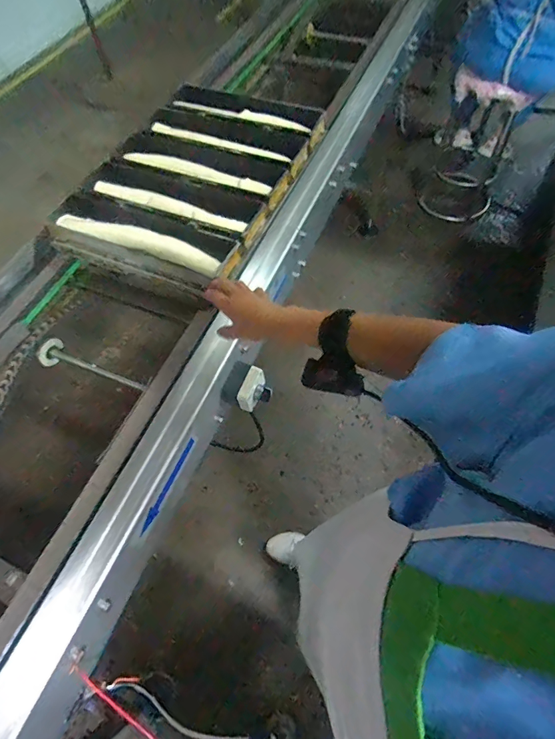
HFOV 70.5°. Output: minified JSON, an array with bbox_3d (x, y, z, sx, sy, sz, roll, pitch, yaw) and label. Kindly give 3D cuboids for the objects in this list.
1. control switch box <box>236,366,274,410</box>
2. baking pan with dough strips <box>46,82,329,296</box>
[{"bbox_3d":[-0.038,0.039,0.714,0.050,0.042,0.075,21,65,15],"label":"control switch box"},{"bbox_3d":[-0.172,-0.402,0.832,0.373,0.050,0.532,20,65,14],"label":"baking pan with dough strips"}]

